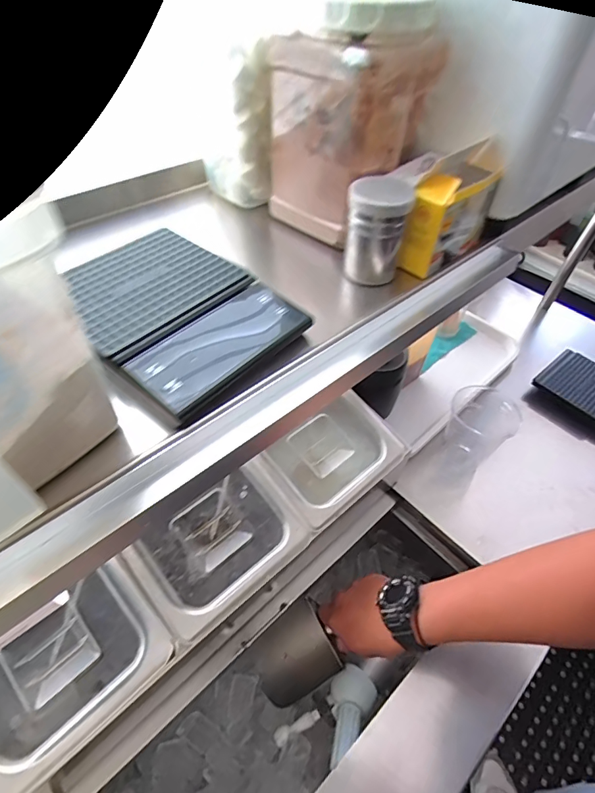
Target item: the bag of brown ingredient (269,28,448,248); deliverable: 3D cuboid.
[{"bbox_3d":[0.050,-0.247,0.406,0.119,0.149,0.110,-35,60,-28],"label":"bag of brown ingredient"}]

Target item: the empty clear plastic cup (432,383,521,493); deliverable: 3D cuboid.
[{"bbox_3d":[0.271,0.054,0.666,0.106,0.122,0.090,-30,57,-26],"label":"empty clear plastic cup"}]

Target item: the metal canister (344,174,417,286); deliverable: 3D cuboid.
[{"bbox_3d":[0.067,-0.142,0.374,0.052,0.081,0.046,10,50,5],"label":"metal canister"}]

